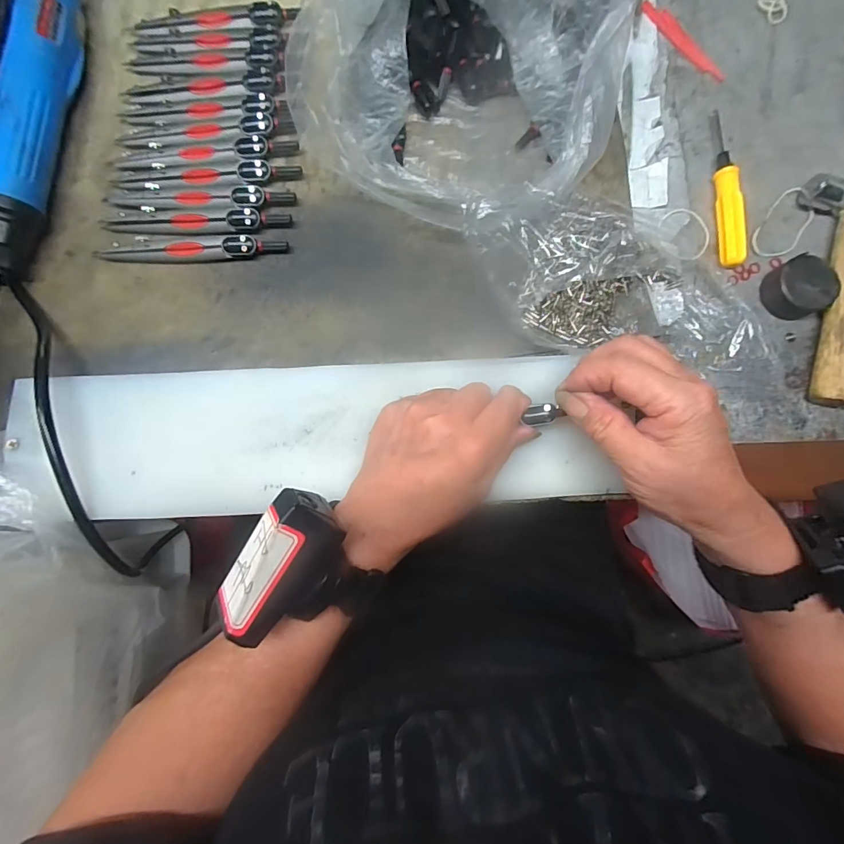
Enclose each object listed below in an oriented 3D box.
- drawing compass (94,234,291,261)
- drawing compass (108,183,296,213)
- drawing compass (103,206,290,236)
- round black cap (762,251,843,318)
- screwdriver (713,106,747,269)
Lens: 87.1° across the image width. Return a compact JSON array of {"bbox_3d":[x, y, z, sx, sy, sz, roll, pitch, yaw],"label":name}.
[{"bbox_3d":[-0.156,-0.117,0.302,0.126,0.013,0.013,-3,84,-1],"label":"drawing compass"},{"bbox_3d":[-0.153,-0.153,0.305,0.126,0.009,0.019,1,83,-1],"label":"drawing compass"},{"bbox_3d":[-0.155,-0.138,0.304,0.126,0.012,0.020,2,83,-1],"label":"drawing compass"},{"bbox_3d":[0.258,-0.093,0.302,0.040,0.019,0.038,0,84,-1],"label":"round black cap"},{"bbox_3d":[0.215,-0.167,0.313,0.015,0.014,0.118,3,83,-1],"label":"screwdriver"}]

